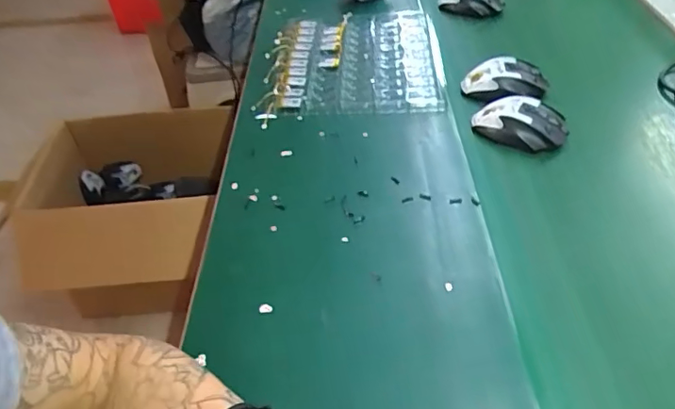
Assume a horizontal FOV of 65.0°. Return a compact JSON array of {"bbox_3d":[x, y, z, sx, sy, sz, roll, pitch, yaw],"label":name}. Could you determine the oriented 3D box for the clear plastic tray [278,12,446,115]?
[{"bbox_3d":[0.034,-0.228,0.840,0.236,0.031,0.282,-2,43,3],"label":"clear plastic tray"}]

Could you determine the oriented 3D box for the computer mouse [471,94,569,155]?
[{"bbox_3d":[0.237,-0.106,0.688,0.114,0.046,0.059,20,48,24],"label":"computer mouse"}]

